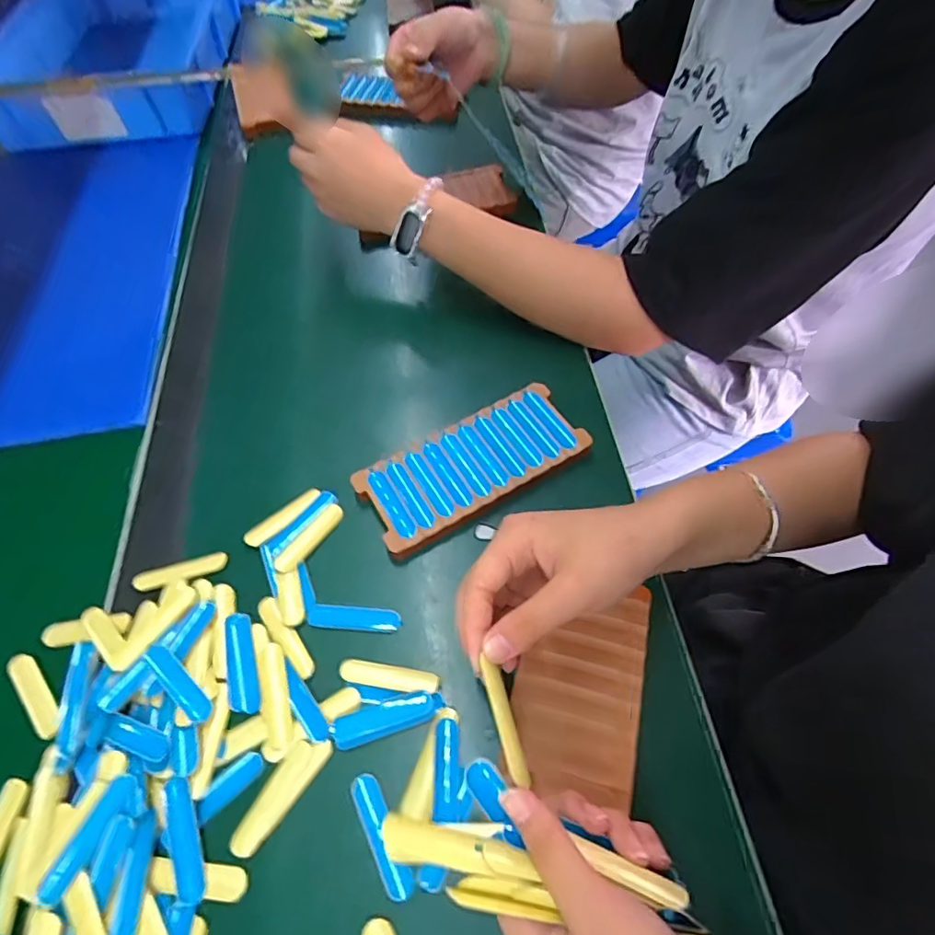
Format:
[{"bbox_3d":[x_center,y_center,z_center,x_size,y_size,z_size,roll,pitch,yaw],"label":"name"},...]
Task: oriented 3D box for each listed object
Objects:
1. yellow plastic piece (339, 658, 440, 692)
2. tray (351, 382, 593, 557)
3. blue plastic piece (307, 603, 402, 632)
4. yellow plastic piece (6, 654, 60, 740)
[{"bbox_3d":[-0.050,0.133,0.341,0.063,0.004,0.015,7,60,6],"label":"yellow plastic piece"},{"bbox_3d":[0.004,-0.002,0.419,0.171,0.017,0.078,-30,63,-14],"label":"tray"},{"bbox_3d":[-0.076,0.102,0.362,0.061,0.004,0.016,2,60,3],"label":"blue plastic piece"},{"bbox_3d":[-0.288,0.151,0.355,0.016,0.006,0.064,-41,66,-19],"label":"yellow plastic piece"}]

